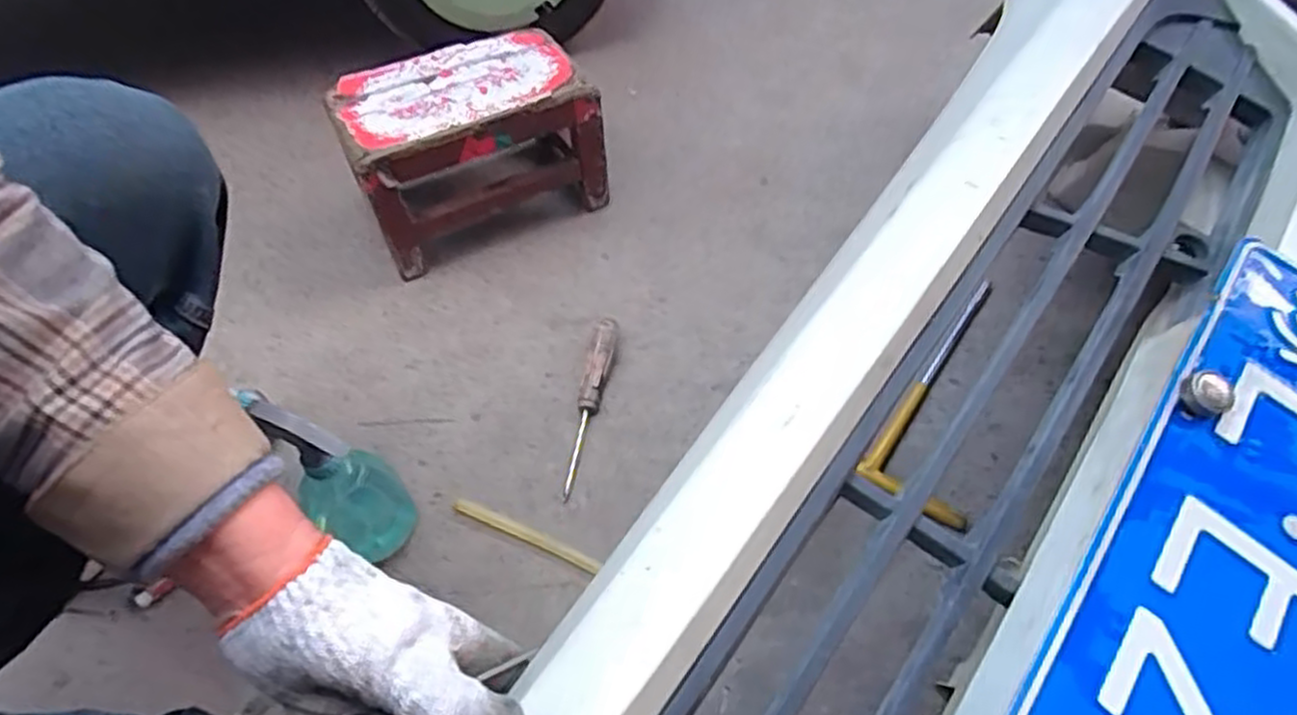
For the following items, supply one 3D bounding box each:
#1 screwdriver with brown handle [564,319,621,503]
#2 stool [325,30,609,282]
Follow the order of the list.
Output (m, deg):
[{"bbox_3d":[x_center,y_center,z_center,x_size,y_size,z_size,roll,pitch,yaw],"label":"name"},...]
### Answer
[{"bbox_3d":[-0.062,0.048,0.764,0.022,0.023,0.194,10,67,8],"label":"screwdriver with brown handle"},{"bbox_3d":[-0.208,-0.249,0.903,0.276,0.172,0.183,-22,55,-13],"label":"stool"}]

